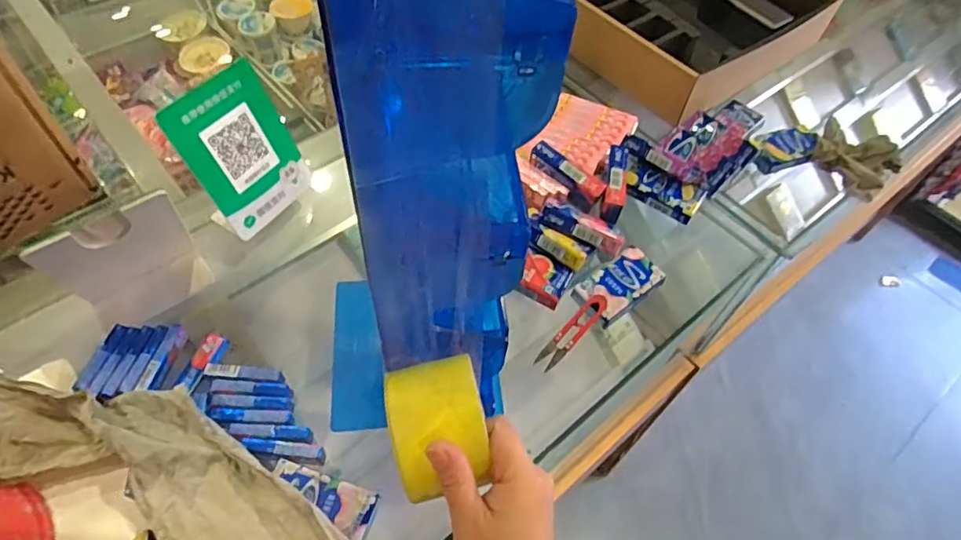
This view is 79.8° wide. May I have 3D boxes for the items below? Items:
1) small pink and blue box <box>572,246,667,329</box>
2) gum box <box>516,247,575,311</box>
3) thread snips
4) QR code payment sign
[{"bbox_3d":[0.149,0.015,0.613,0.096,0.014,0.053,-33,64,-23],"label":"small pink and blue box"},{"bbox_3d":[0.068,0.009,0.612,0.052,0.017,0.055,20,57,10],"label":"gum box"},{"bbox_3d":[0.093,0.064,0.586,0.022,0.010,0.095,41,82,22],"label":"thread snips"},{"bbox_3d":[-0.252,-0.125,0.613,0.006,0.161,0.110,18,55,35],"label":"QR code payment sign"}]

